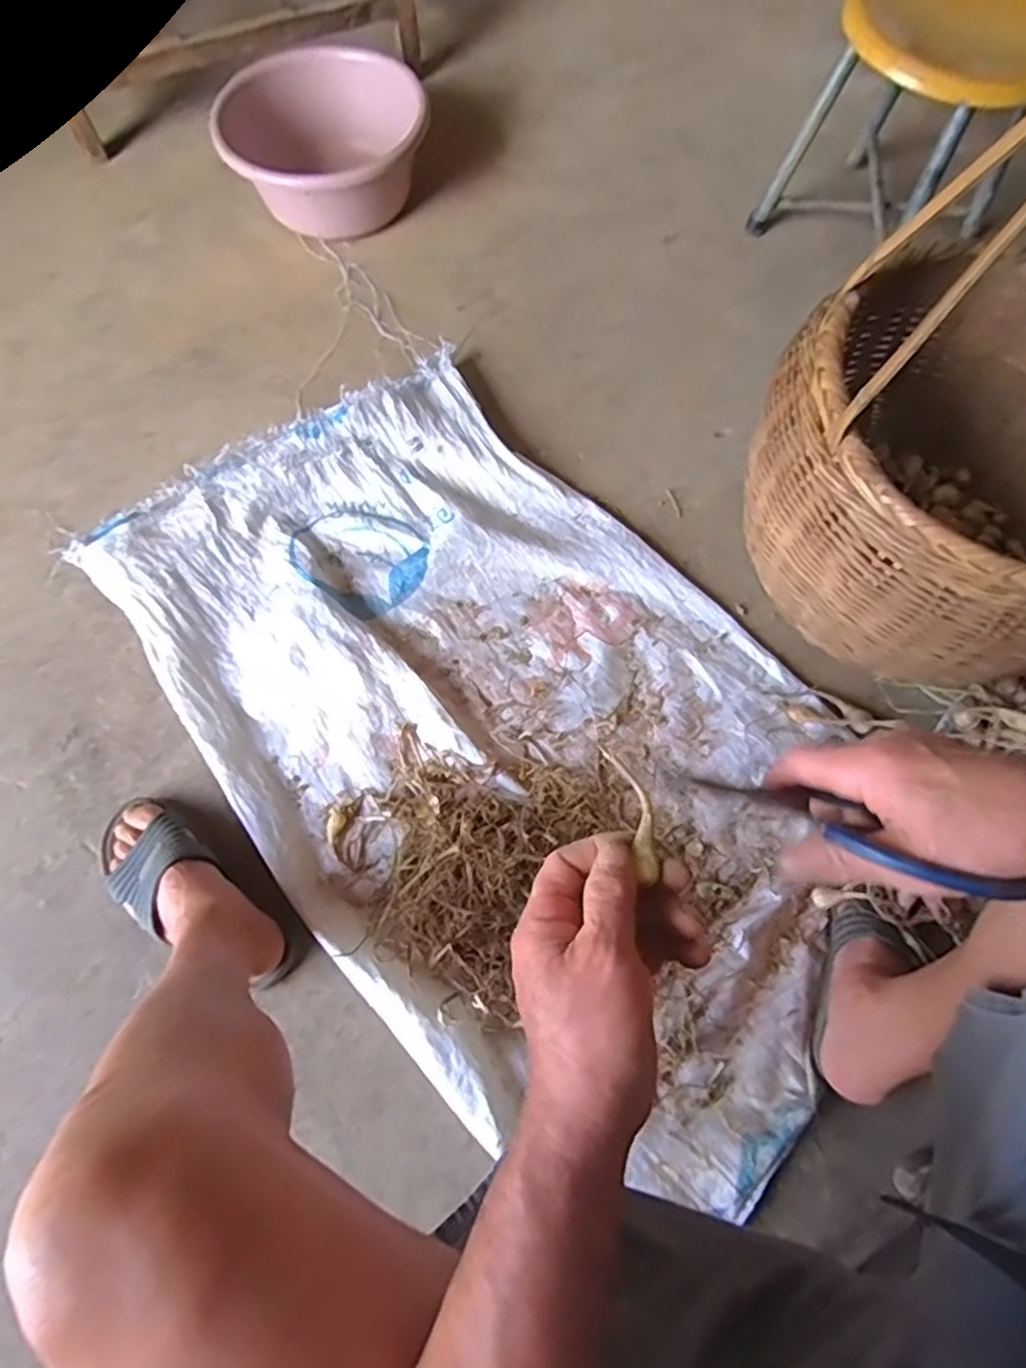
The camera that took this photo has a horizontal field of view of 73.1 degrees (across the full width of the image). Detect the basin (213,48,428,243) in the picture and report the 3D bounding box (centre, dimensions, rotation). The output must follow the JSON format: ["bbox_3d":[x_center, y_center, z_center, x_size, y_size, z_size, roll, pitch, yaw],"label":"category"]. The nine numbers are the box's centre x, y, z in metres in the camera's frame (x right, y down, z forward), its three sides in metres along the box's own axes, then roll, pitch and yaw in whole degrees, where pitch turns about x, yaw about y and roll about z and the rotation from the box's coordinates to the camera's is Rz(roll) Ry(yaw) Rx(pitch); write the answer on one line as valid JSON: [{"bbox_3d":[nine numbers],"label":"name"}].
[{"bbox_3d":[-0.278,-0.821,1.061,0.272,0.152,0.272,0,69,-1],"label":"basin"}]

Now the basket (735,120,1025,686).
[{"bbox_3d":[0.447,-0.263,0.560,0.409,0.546,0.365,-39,72,-14],"label":"basket"}]

